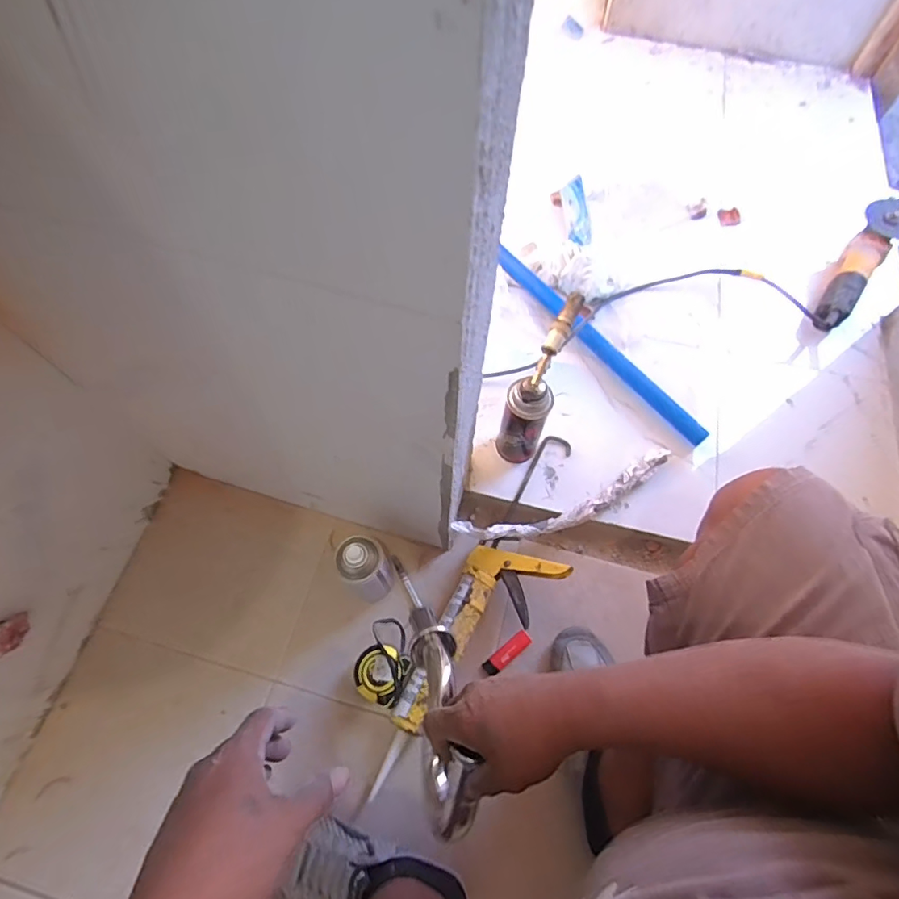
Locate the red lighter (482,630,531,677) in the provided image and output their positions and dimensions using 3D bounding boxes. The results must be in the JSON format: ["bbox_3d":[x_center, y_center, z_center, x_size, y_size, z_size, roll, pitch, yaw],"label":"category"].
[{"bbox_3d":[0.085,0.297,0.735,0.080,0.007,0.024,-35,70,-15],"label":"red lighter"}]

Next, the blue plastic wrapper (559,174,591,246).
[{"bbox_3d":[0.258,-0.484,1.021,0.052,0.018,0.168,-3,65,-2],"label":"blue plastic wrapper"}]

